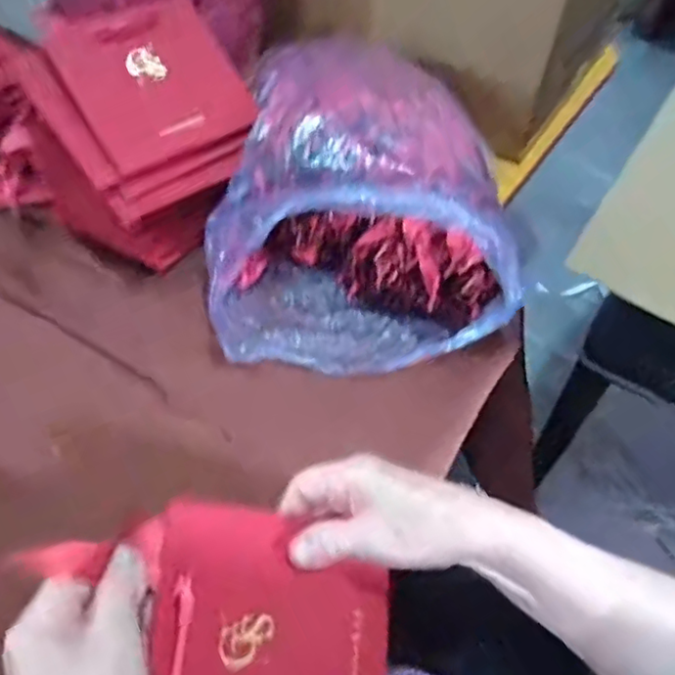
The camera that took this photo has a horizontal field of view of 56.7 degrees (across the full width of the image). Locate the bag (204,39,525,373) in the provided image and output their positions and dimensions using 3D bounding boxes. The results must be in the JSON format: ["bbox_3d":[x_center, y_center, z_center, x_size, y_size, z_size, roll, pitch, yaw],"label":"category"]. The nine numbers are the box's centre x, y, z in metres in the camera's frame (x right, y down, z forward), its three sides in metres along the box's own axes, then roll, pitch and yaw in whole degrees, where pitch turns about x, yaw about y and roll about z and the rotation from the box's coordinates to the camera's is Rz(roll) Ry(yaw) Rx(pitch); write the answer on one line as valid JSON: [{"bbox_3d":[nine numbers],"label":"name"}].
[{"bbox_3d":[0.017,-0.116,0.555,0.253,0.133,0.277,2,53,-1],"label":"bag"}]

